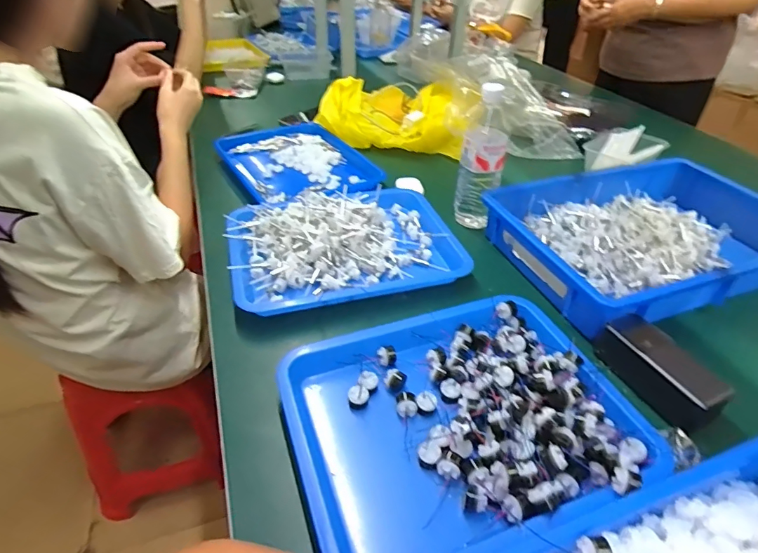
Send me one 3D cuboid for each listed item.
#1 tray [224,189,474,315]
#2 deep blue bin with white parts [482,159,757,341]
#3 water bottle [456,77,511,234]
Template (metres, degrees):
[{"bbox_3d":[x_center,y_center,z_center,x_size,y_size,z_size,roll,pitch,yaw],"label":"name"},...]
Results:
[{"bbox_3d":[-0.049,-0.059,0.683,0.332,0.063,0.244,-11,41,-15],"label":"tray"},{"bbox_3d":[0.419,-0.072,0.708,0.443,0.066,0.297,-12,41,-16],"label":"deep blue bin with white parts"},{"bbox_3d":[0.164,-0.181,0.723,0.068,0.223,0.066,10,40,10],"label":"water bottle"}]

